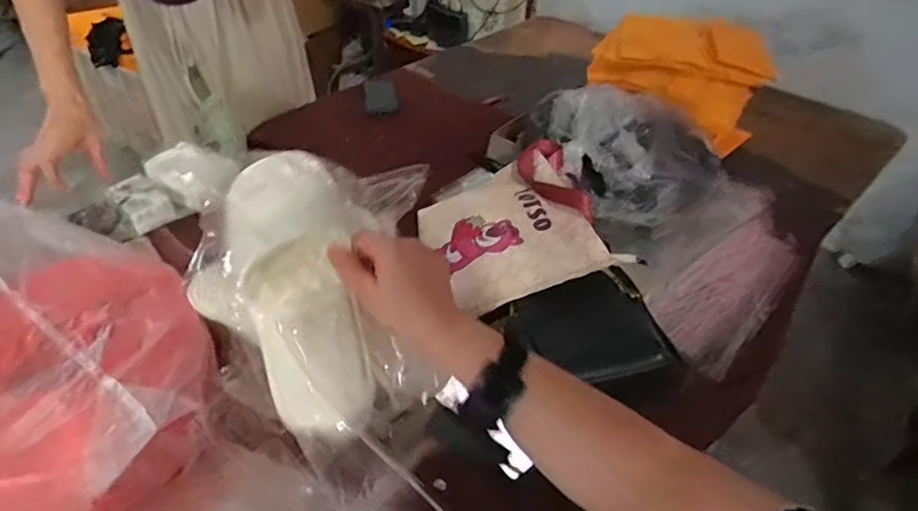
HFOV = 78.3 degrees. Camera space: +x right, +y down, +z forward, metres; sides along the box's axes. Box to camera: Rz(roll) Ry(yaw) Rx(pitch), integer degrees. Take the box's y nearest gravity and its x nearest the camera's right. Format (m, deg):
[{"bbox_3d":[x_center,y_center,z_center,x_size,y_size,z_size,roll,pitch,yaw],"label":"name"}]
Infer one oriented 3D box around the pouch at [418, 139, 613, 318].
[{"bbox_3d":[0.059,-0.050,0.818,0.247,0.046,0.278,-19,42,7],"label":"pouch"}]

